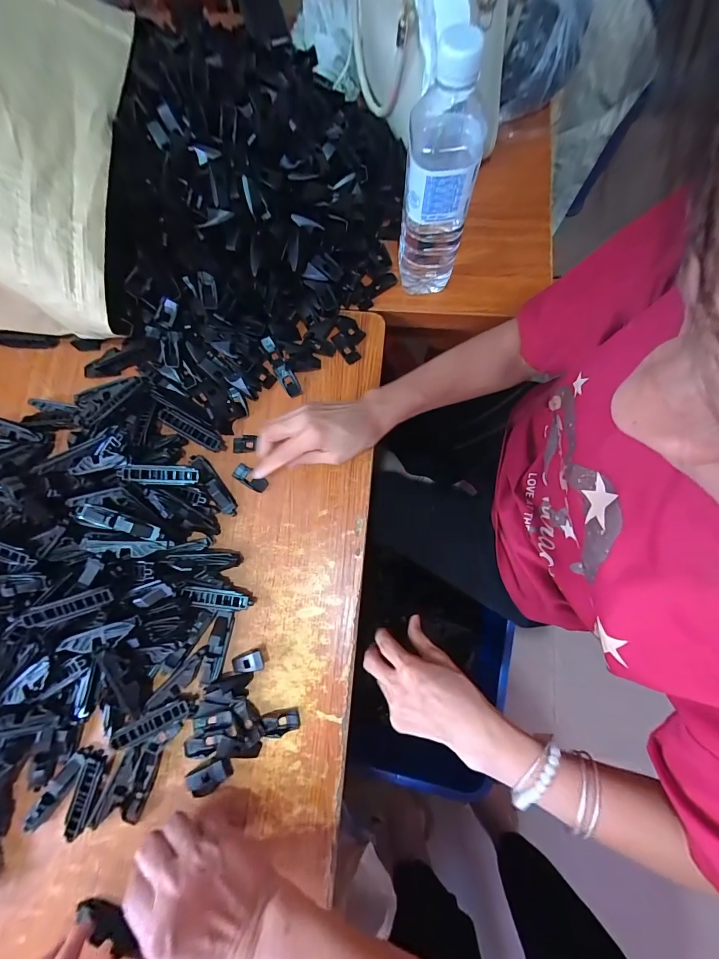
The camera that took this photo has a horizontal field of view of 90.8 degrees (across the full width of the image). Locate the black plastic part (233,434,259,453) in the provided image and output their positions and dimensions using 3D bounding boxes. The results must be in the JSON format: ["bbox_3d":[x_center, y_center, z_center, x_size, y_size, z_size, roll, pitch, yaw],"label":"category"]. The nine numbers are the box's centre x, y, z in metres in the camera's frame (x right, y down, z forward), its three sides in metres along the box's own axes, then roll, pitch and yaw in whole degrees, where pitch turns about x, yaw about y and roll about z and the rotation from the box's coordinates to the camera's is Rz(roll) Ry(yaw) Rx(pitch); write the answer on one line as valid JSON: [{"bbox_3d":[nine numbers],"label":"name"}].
[{"bbox_3d":[-0.134,-0.041,0.411,0.027,0.004,0.020,-6,78,0],"label":"black plastic part"}]

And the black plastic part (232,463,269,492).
[{"bbox_3d":[-0.125,-0.002,0.403,0.043,0.009,0.019,35,81,13],"label":"black plastic part"}]

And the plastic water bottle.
[{"bbox_3d":[0.076,-0.283,0.345,0.066,0.207,0.066,4,79,2],"label":"plastic water bottle"}]

